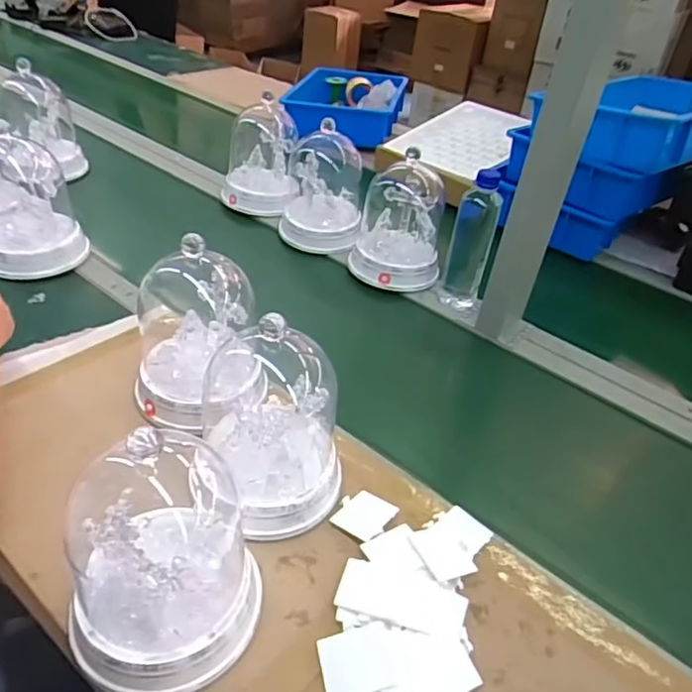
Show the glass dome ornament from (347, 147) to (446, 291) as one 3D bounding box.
[{"bbox_3d":[0.088,-0.197,0.936,0.144,0.170,0.123,8,39,2],"label":"glass dome ornament"}]

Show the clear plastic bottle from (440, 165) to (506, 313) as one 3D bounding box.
[{"bbox_3d":[0.185,-0.147,0.871,0.062,0.208,0.061,15,40,10],"label":"clear plastic bottle"}]

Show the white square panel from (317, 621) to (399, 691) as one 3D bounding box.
[{"bbox_3d":[0.009,0.256,0.471,0.058,0.005,0.050,-5,41,-14],"label":"white square panel"}]

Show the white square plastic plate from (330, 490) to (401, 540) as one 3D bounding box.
[{"bbox_3d":[0.018,0.170,0.588,0.052,0.004,0.050,20,45,30],"label":"white square plastic plate"}]

